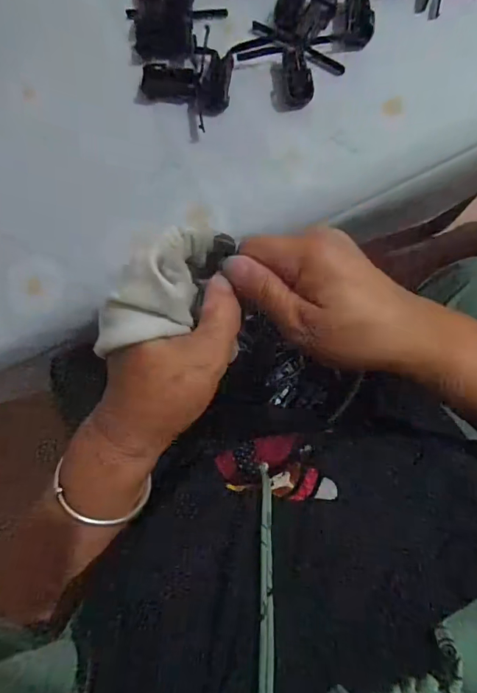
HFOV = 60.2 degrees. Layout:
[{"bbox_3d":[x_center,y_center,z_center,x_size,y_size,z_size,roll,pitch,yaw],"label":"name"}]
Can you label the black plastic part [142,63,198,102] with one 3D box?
[{"bbox_3d":[-0.054,-0.209,0.326,0.044,0.007,0.026,8,79,4],"label":"black plastic part"}]

